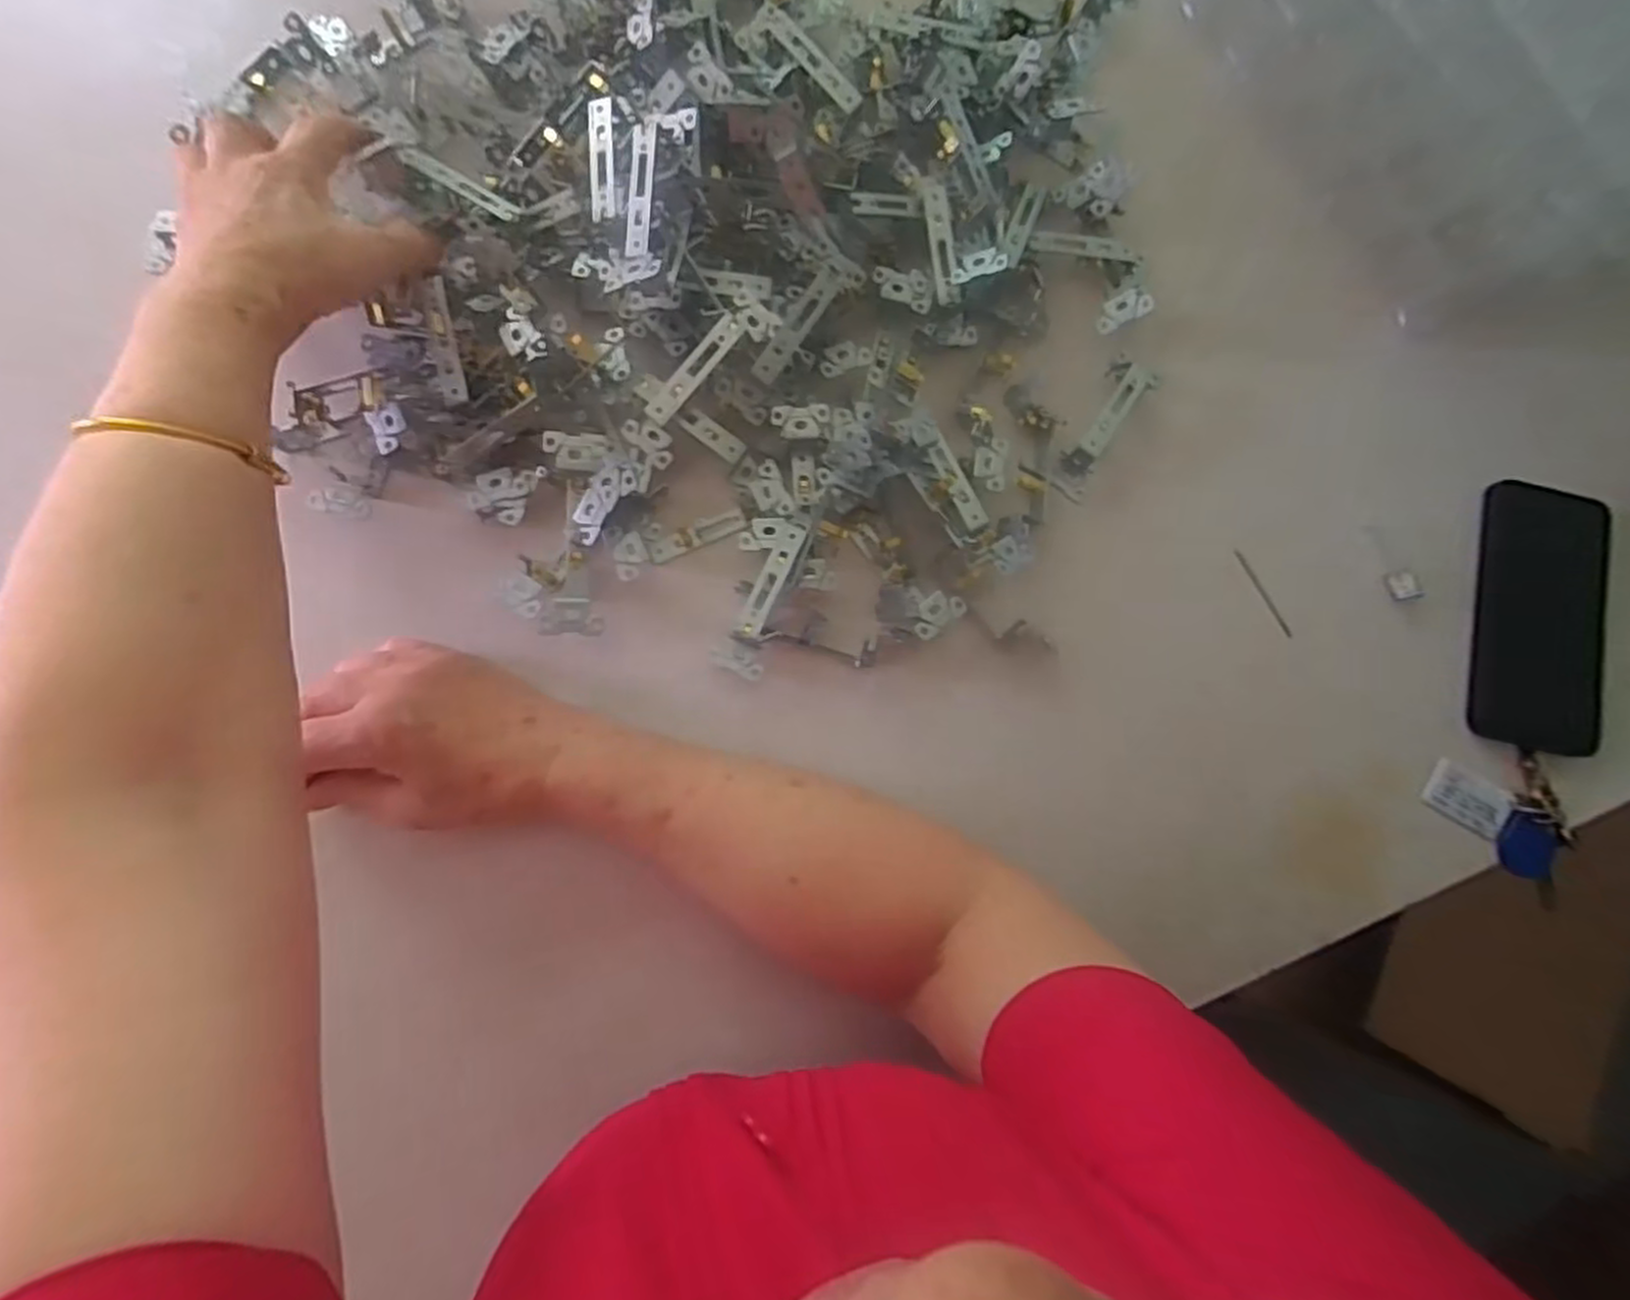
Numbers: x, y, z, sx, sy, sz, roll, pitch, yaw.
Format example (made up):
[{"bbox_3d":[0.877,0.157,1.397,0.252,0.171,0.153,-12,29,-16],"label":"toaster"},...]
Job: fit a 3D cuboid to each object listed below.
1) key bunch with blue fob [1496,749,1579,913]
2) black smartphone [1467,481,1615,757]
[{"bbox_3d":[0.422,0.103,0.436,0.038,0.016,0.085,13,81,-2],"label":"key bunch with blue fob"},{"bbox_3d":[0.446,-0.021,0.454,0.085,0.014,0.163,13,81,-3],"label":"black smartphone"}]

